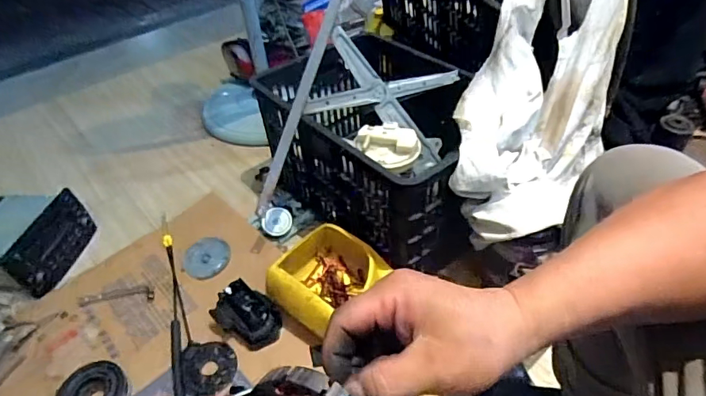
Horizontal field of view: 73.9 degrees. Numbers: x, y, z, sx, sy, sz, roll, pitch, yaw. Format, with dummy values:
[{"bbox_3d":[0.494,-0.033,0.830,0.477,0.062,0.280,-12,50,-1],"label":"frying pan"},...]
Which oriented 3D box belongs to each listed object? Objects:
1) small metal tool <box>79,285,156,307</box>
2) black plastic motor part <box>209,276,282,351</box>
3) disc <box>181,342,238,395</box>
[{"bbox_3d":[-0.458,0.191,0.918,0.145,0.009,0.036,-4,42,2],"label":"small metal tool"},{"bbox_3d":[-0.187,0.210,0.832,0.118,0.067,0.080,21,49,27],"label":"black plastic motor part"},{"bbox_3d":[-0.241,0.286,0.787,0.086,0.011,0.097,-5,49,-16],"label":"disc"}]

